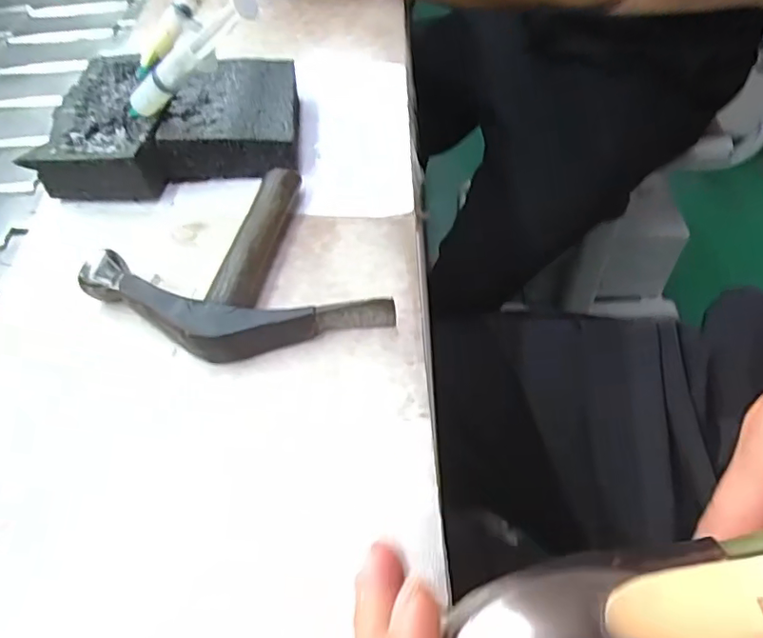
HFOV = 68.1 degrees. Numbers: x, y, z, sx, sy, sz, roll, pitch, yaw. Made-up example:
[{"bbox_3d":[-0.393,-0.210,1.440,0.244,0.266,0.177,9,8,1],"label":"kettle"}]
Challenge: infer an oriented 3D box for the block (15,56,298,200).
[{"bbox_3d":[-0.138,-0.135,0.390,0.164,0.032,0.115,1,54,5],"label":"block"}]

